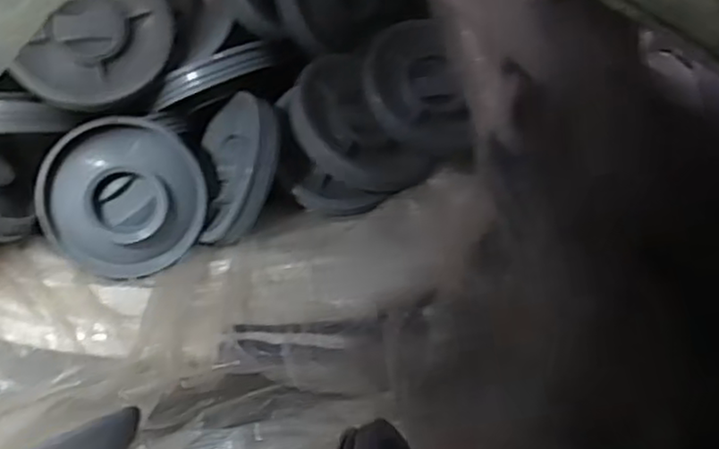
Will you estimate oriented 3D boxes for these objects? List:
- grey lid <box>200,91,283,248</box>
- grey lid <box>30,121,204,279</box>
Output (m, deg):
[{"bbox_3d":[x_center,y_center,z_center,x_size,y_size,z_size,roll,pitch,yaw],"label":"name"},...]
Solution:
[{"bbox_3d":[-0.108,-0.062,0.650,0.023,0.109,0.150,16,50,-34],"label":"grey lid"},{"bbox_3d":[-0.207,-0.022,0.630,0.138,0.021,0.139,-1,94,-14],"label":"grey lid"}]

